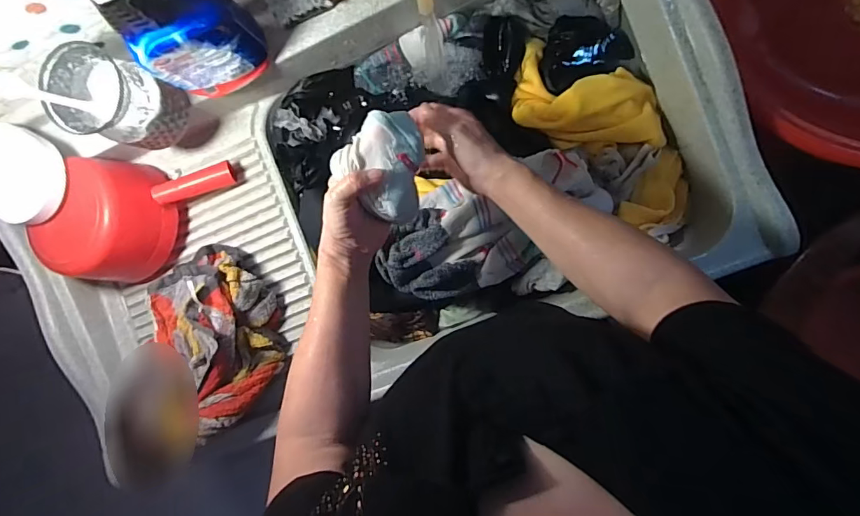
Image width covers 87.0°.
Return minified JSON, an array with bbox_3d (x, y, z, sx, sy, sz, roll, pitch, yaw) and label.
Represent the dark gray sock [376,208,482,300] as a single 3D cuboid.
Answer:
[{"bbox_3d":[-0.005,0.009,0.631,0.116,0.040,0.127,-37,91,9],"label":"dark gray sock"}]

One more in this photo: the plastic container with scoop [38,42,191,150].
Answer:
[{"bbox_3d":[-0.390,-0.197,0.570,0.118,0.112,0.097,15,97,5],"label":"plastic container with scoop"}]

